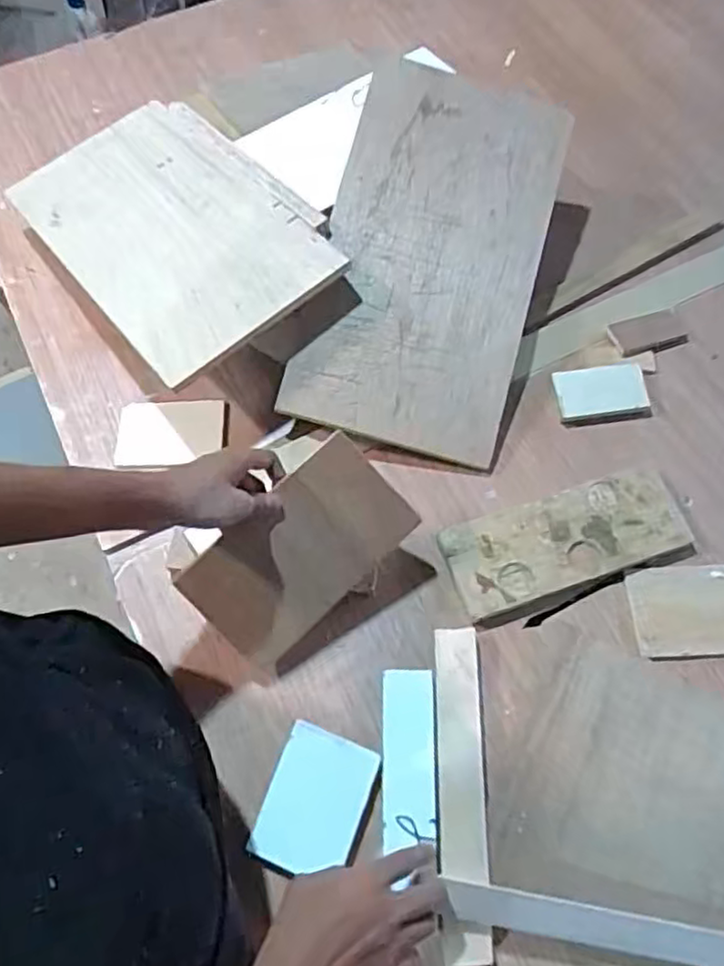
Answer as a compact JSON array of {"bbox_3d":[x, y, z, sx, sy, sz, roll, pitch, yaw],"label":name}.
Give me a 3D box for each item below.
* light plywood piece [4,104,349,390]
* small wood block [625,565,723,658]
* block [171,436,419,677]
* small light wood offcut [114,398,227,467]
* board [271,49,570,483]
[{"bbox_3d":[-0.211,-0.284,0.740,0.237,0.016,0.385,-39,65,-10],"label":"light plywood piece"},{"bbox_3d":[0.336,0.123,0.655,0.143,0.013,0.086,-4,69,1],"label":"small wood block"},{"bbox_3d":[-0.055,0.063,0.608,0.200,0.010,0.117,-43,105,-1],"label":"block"},{"bbox_3d":[-0.212,-0.058,0.758,0.121,0.012,0.067,-3,92,-10],"label":"small light wood offcut"},{"bbox_3d":[0.074,-0.243,0.729,0.228,0.020,0.417,15,83,-1],"label":"board"}]

